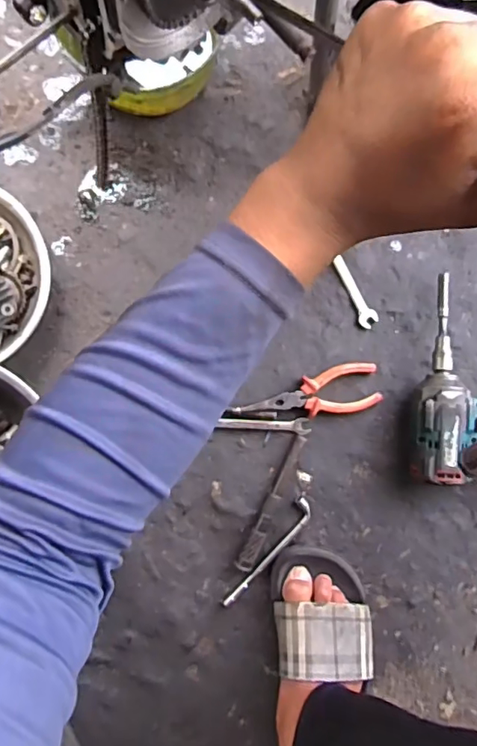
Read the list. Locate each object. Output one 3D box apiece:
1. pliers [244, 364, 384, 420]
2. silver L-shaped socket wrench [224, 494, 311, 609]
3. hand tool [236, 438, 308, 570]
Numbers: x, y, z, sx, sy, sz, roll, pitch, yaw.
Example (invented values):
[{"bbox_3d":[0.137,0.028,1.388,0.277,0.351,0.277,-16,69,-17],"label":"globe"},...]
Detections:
[{"bbox_3d":[0.084,0.025,0.591,0.155,0.020,0.054,-11,90,-2],"label":"pliers"},{"bbox_3d":[0.035,0.214,0.604,0.025,0.013,0.157,38,89,-1],"label":"silver L-shaped socket wrench"},{"bbox_3d":[0.041,0.153,0.598,0.020,0.012,0.168,26,89,-2],"label":"hand tool"}]

